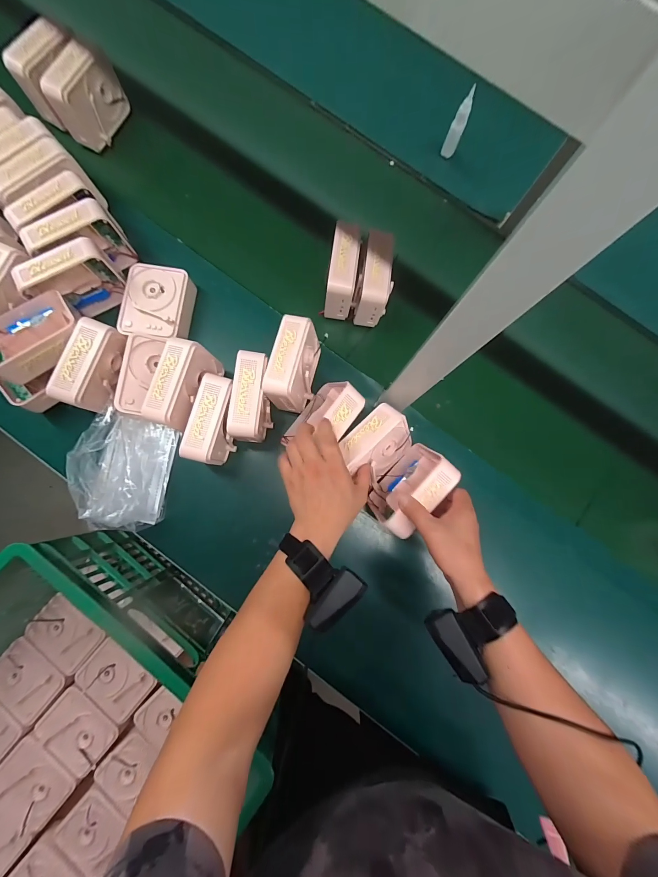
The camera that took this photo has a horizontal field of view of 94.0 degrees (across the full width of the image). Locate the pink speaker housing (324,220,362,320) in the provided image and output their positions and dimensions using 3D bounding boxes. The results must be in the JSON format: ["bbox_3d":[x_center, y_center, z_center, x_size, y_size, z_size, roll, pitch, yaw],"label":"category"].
[{"bbox_3d":[0.028,-0.281,0.522,0.053,0.083,0.123,8,82,-1],"label":"pink speaker housing"}]

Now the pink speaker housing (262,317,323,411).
[{"bbox_3d":[-0.054,-0.112,0.476,0.064,0.091,0.120,12,82,-1],"label":"pink speaker housing"}]

